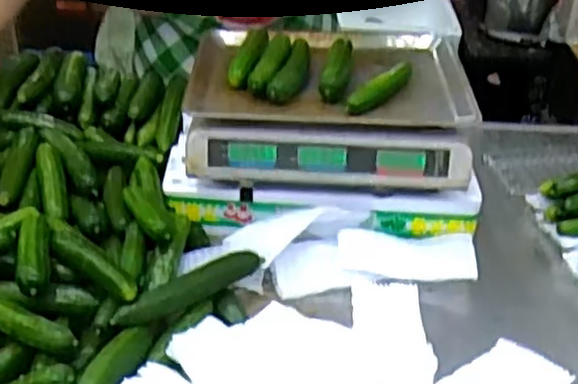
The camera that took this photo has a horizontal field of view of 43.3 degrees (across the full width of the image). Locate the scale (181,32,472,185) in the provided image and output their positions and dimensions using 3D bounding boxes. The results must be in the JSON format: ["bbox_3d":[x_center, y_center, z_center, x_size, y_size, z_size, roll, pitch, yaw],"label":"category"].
[{"bbox_3d":[0.052,-0.119,0.969,0.351,0.096,0.283,2,34,0],"label":"scale"}]

